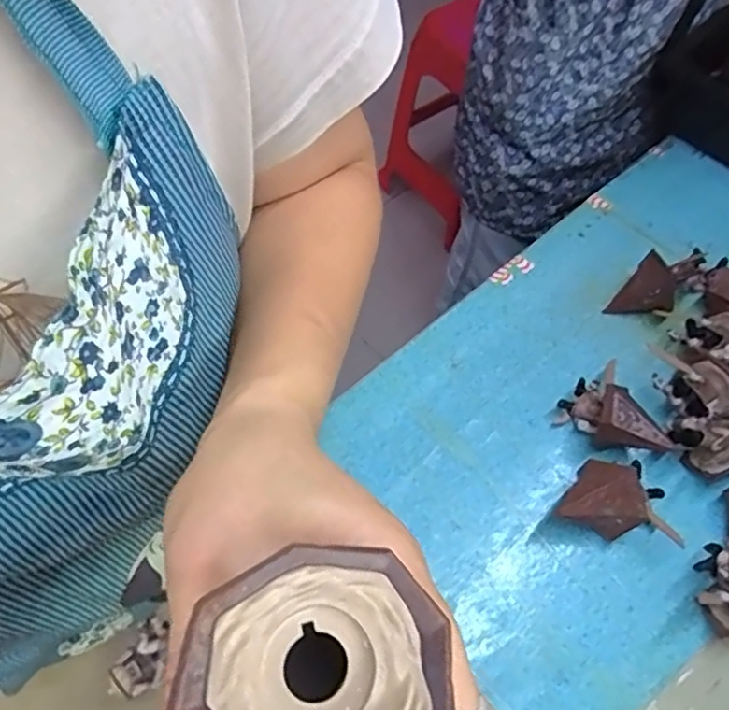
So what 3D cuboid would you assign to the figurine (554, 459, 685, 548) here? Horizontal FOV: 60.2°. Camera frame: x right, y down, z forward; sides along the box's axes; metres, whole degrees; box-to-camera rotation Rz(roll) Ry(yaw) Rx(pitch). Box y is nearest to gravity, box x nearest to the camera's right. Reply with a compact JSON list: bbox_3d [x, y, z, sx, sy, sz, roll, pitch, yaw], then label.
[{"bbox_3d":[0.218,0.126,0.547,0.099,0.059,0.067,4,60,3],"label":"figurine"}]

